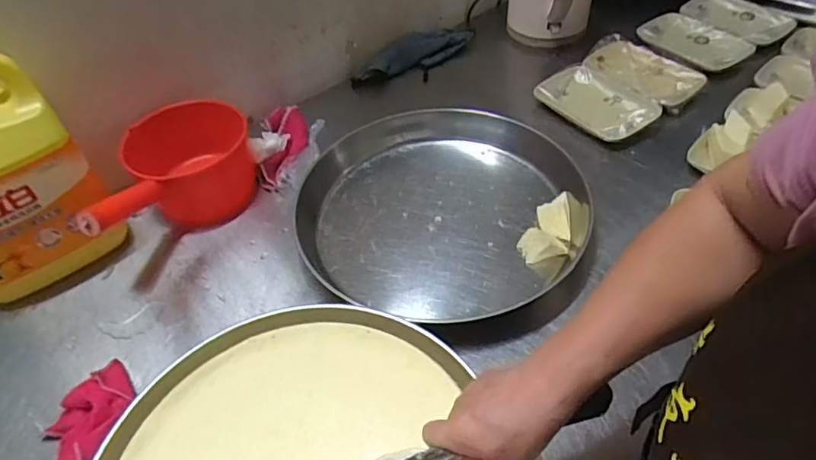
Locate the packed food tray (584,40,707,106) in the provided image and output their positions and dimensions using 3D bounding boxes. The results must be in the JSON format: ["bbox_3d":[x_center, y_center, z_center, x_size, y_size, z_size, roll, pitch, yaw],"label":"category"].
[{"bbox_3d":[0.415,-0.281,0.939,0.135,0.022,0.197,-36,54,-26],"label":"packed food tray"}]

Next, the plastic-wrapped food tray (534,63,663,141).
[{"bbox_3d":[0.311,-0.209,0.884,0.121,0.035,0.185,-35,53,-25],"label":"plastic-wrapped food tray"}]

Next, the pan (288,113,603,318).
[{"bbox_3d":[0.047,-0.043,0.746,0.391,0.066,0.359,-2,47,3],"label":"pan"}]

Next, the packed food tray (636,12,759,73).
[{"bbox_3d":[0.547,-0.358,1.005,0.130,0.026,0.190,-29,51,-21],"label":"packed food tray"}]

